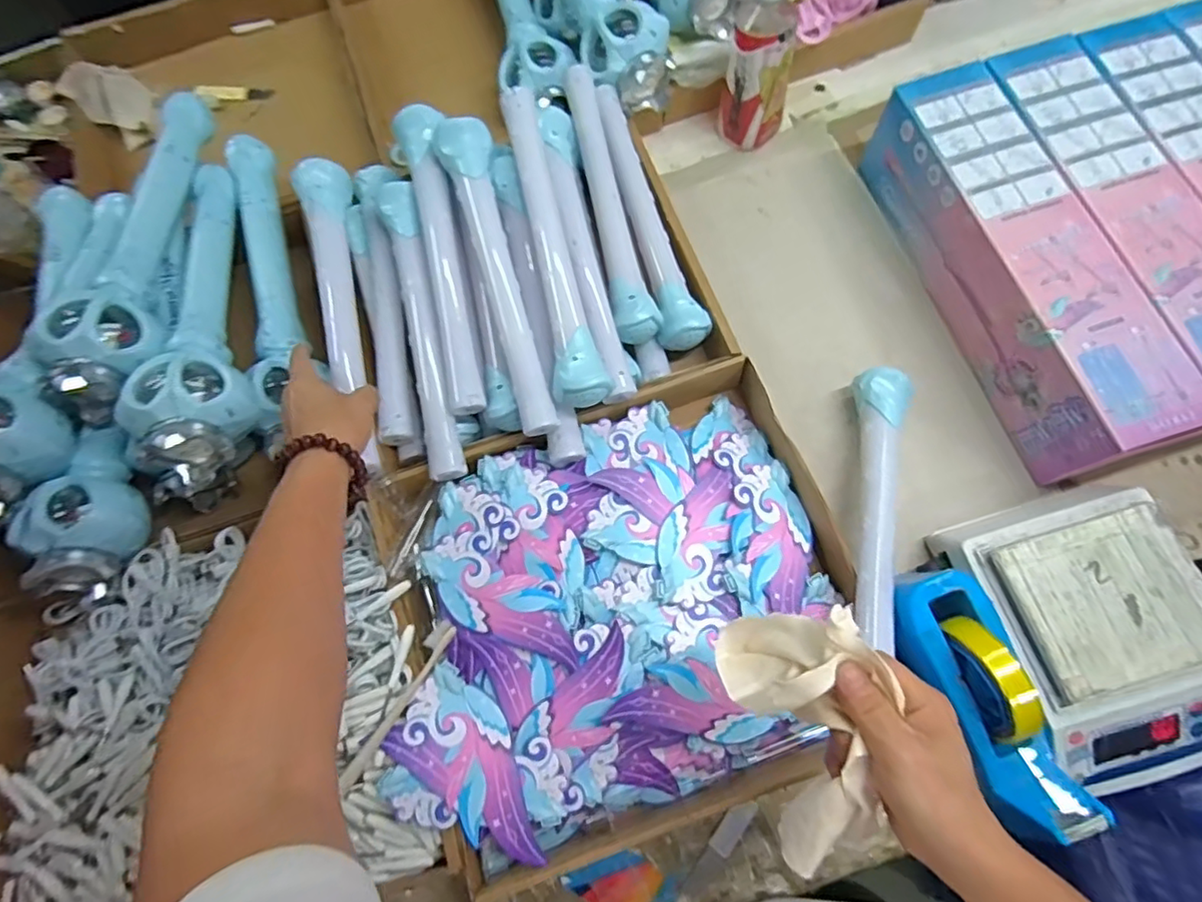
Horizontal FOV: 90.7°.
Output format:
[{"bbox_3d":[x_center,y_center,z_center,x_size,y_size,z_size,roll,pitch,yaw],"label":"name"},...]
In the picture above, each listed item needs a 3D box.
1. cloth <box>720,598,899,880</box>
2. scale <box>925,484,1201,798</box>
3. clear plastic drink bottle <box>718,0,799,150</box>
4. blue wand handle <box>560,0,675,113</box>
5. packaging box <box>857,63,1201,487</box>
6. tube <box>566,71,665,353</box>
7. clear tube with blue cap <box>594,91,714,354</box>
[{"bbox_3d":[0.135,0.174,0.374,0.083,0.080,0.143,-17,73,-3],"label":"cloth"},{"bbox_3d":[0.424,0.155,0.501,0.172,0.069,0.236,-16,73,-3],"label":"scale"},{"bbox_3d":[0.176,-0.424,0.654,0.070,0.183,0.061,12,73,6],"label":"clear plastic drink bottle"},{"bbox_3d":[-0.032,-0.557,0.687,0.086,0.074,0.354,-26,73,-6],"label":"blue wand handle"},{"bbox_3d":[0.409,-0.183,0.589,0.098,0.104,0.404,-18,73,-3],"label":"packaging box"},{"bbox_3d":[0.008,-0.261,0.618,0.044,0.044,0.314,-12,72,-1],"label":"tube"},{"bbox_3d":[0.042,-0.251,0.624,0.050,0.041,0.296,-19,73,-4],"label":"clear tube with blue cap"}]

